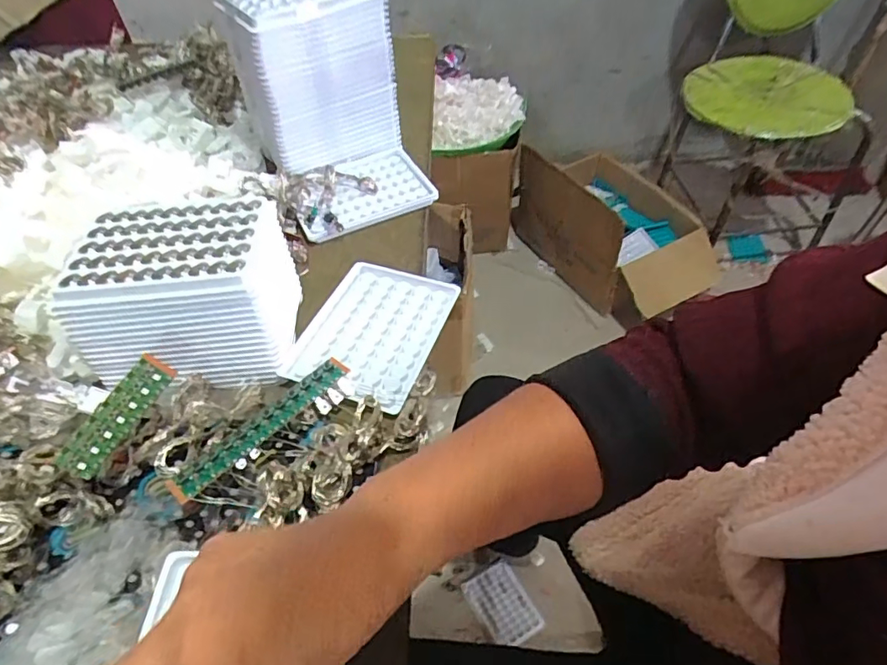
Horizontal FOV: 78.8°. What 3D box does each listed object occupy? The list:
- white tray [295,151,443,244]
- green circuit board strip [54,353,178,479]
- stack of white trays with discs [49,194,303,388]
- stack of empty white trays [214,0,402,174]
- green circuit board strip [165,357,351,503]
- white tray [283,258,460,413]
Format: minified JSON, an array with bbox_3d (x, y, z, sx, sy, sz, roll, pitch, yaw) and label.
[{"bbox_3d":[-0.082,-0.139,0.529,0.130,0.012,0.101,-23,52,-16],"label":"white tray"},{"bbox_3d":[-0.186,0.047,0.309,0.004,0.021,0.073,4,57,54],"label":"green circuit board strip"},{"bbox_3d":[-0.180,-0.028,0.382,0.133,0.080,0.101,-6,49,-3],"label":"stack of white trays with discs"},{"bbox_3d":[-0.124,-0.254,0.525,0.144,0.144,0.099,-24,52,-17],"label":"stack of empty white trays"},{"bbox_3d":[-0.112,0.060,0.345,0.019,0.011,0.125,34,58,27],"label":"green circuit board strip"},{"bbox_3d":[-0.054,-0.004,0.414,0.097,0.013,0.126,14,51,14],"label":"white tray"}]

